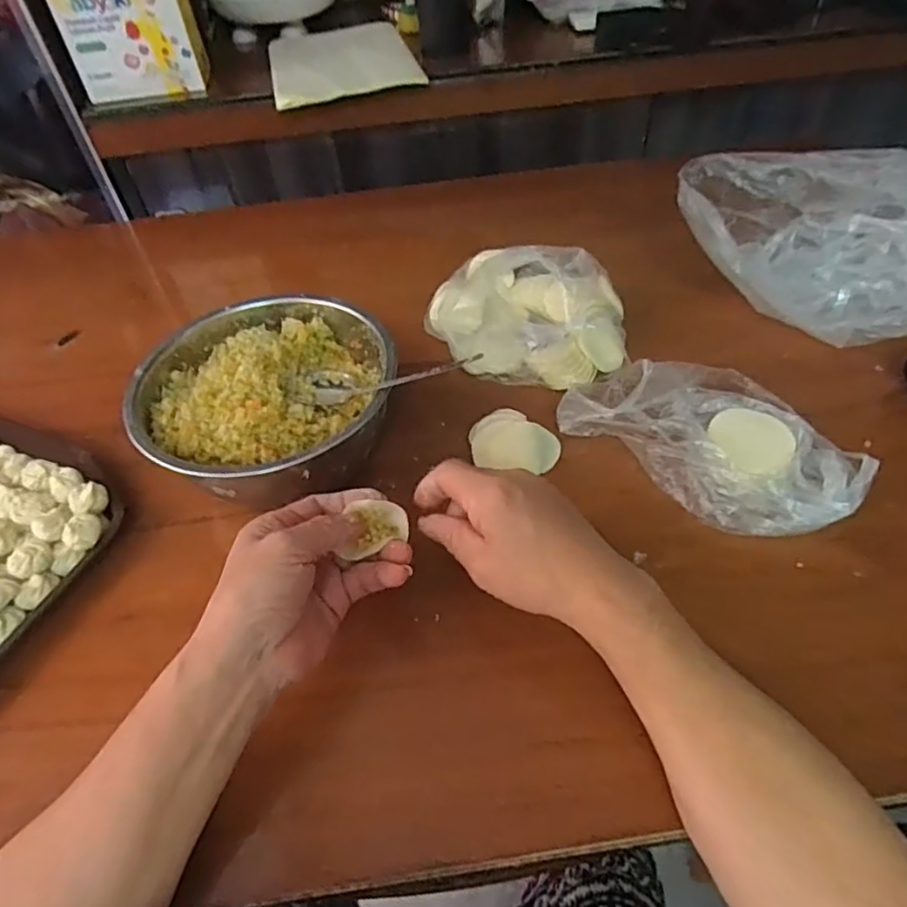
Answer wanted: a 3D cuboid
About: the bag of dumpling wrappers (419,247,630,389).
[{"bbox_3d":[0.063,-0.123,0.556,0.177,0.066,0.116,10,50,14],"label":"bag of dumpling wrappers"}]

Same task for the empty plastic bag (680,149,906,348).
[{"bbox_3d":[0.309,-0.184,0.531,0.233,0.108,0.113,11,50,14],"label":"empty plastic bag"}]

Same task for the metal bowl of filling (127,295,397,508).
[{"bbox_3d":[-0.132,-0.037,0.477,0.184,0.073,0.179,-2,48,3],"label":"metal bowl of filling"}]

